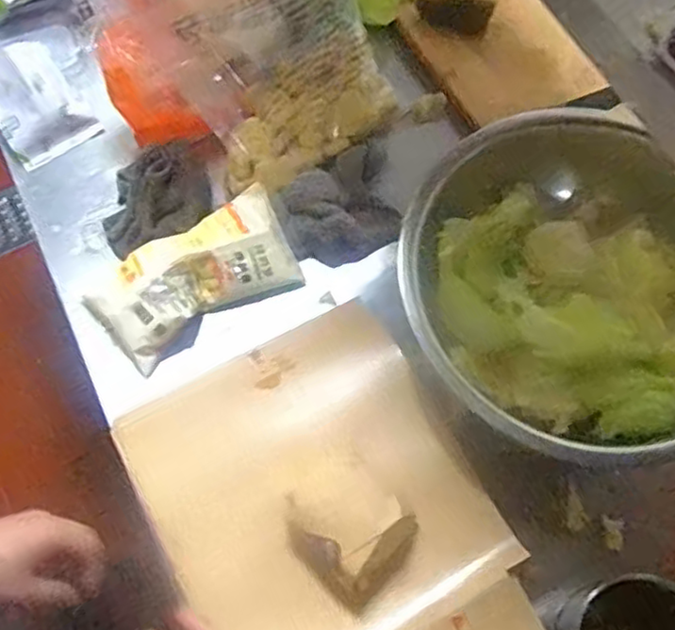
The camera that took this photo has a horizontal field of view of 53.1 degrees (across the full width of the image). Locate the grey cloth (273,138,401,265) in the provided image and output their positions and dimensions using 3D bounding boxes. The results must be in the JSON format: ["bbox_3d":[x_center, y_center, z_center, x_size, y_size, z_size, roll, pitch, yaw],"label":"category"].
[{"bbox_3d":[0.008,-0.126,0.825,0.159,0.074,0.134,-24,71,-9],"label":"grey cloth"}]

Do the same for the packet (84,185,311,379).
[{"bbox_3d":[-0.161,-0.040,0.781,0.238,0.066,0.119,-30,72,-12],"label":"packet"}]

